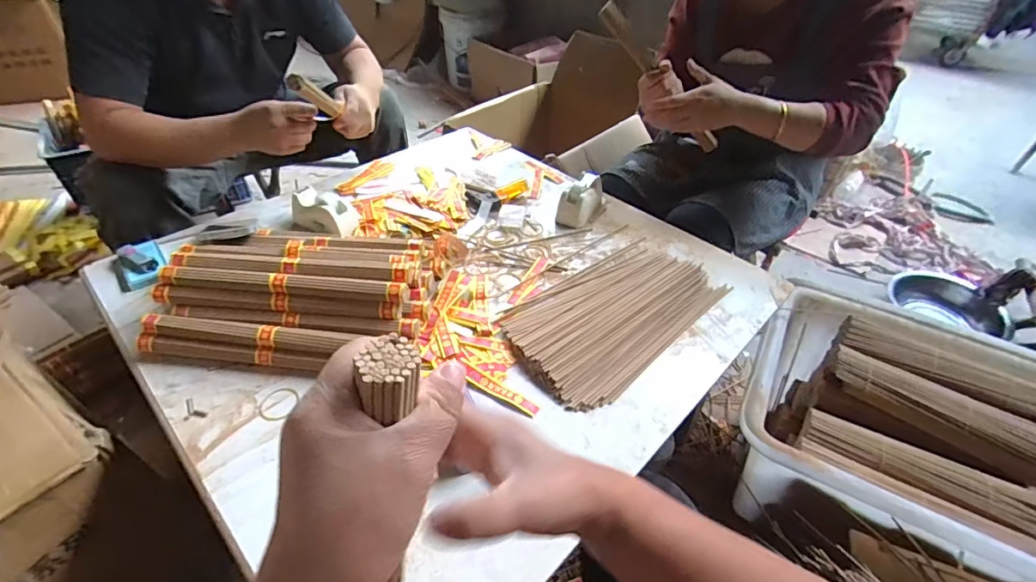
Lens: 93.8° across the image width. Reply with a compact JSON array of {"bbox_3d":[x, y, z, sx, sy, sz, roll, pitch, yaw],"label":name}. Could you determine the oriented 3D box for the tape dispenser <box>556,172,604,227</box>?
[{"bbox_3d":[0.115,-0.172,0.895,0.064,0.062,0.107,17,44,15],"label":"tape dispenser"}]

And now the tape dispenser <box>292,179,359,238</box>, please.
[{"bbox_3d":[-0.329,-0.137,0.829,0.118,0.060,0.069,26,47,23],"label":"tape dispenser"}]

